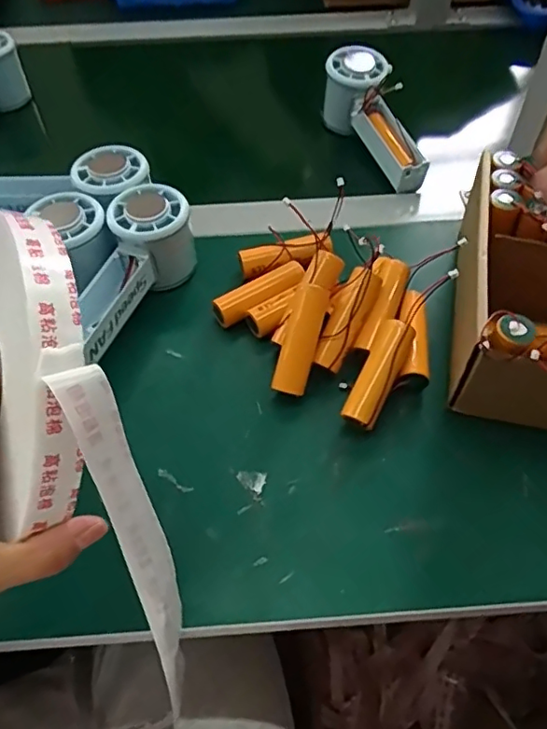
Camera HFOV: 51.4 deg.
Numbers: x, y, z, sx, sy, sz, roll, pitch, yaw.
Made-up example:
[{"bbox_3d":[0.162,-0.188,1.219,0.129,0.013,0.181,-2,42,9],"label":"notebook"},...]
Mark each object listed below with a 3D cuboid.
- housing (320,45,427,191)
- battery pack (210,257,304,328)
[{"bbox_3d":[0.098,-0.223,0.527,0.055,0.065,0.151,-23,75,-14],"label":"housing"},{"bbox_3d":[-0.009,-0.050,0.421,0.074,0.022,0.022,-29,59,-18],"label":"battery pack"}]

